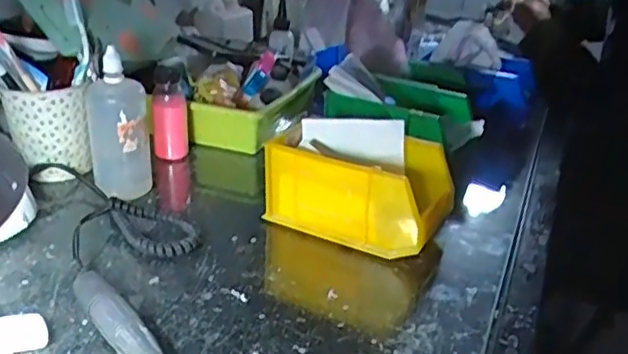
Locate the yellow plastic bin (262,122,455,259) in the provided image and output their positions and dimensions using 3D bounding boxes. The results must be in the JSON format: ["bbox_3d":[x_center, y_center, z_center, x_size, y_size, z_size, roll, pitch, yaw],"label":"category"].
[{"bbox_3d":[0.048,0.010,0.650,0.174,0.092,0.105,15,28,23],"label":"yellow plastic bin"}]

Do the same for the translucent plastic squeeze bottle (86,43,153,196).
[{"bbox_3d":[-0.208,-0.052,0.683,0.062,0.147,0.055,-7,28,-19],"label":"translucent plastic squeeze bottle"}]

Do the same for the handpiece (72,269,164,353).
[{"bbox_3d":[-0.132,0.123,0.465,0.027,0.032,0.169,-18,33,-36],"label":"handpiece"}]

